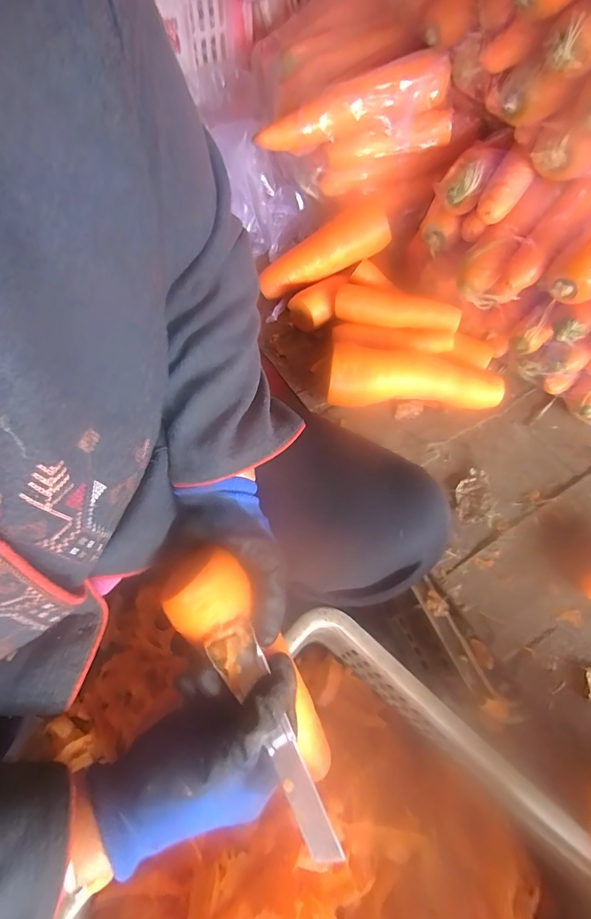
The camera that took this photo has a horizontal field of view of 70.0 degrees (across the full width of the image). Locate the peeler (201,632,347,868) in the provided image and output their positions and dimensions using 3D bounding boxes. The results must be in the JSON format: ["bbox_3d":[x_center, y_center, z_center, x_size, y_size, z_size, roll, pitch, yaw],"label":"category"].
[{"bbox_3d":[-0.012,0.202,0.307,0.033,0.009,0.163,-28,80,-15],"label":"peeler"}]

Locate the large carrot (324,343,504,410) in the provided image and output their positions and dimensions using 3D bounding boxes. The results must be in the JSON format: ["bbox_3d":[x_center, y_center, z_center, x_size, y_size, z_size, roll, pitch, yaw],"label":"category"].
[{"bbox_3d":[0.148,-0.095,0.526,0.210,0.063,0.061,3,62,0],"label":"large carrot"}]

